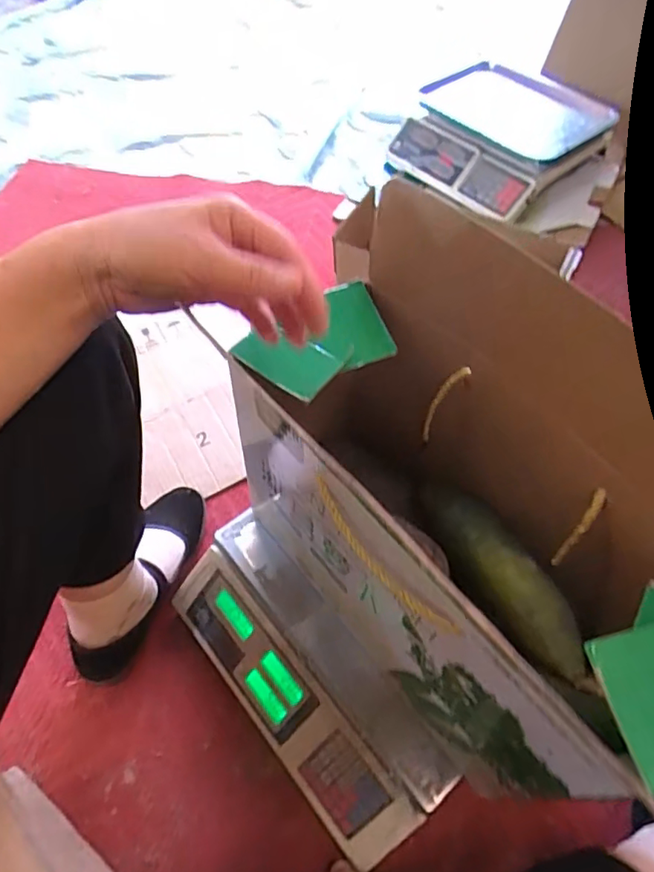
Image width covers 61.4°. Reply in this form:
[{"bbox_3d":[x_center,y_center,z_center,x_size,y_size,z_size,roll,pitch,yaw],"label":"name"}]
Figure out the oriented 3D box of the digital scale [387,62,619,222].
[{"bbox_3d":[0.345,-0.614,1.124,0.346,0.105,0.349,-37,64,-22],"label":"digital scale"}]

